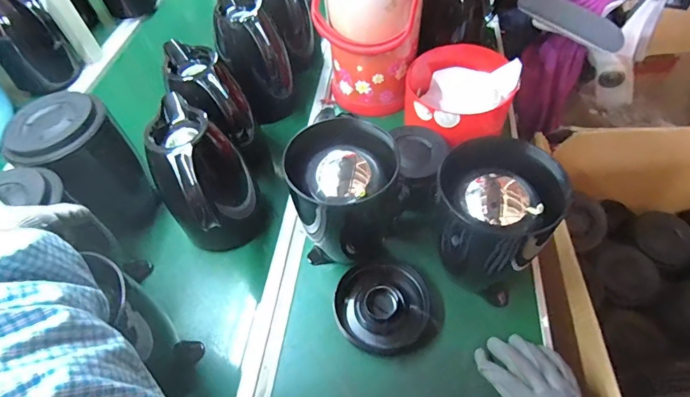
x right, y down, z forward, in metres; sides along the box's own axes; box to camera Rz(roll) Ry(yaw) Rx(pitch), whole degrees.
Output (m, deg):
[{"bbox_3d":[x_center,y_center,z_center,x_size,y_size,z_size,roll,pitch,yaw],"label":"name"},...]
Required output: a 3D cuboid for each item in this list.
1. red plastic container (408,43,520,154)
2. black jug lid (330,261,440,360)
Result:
[{"bbox_3d":[0.188,-0.171,0.660,0.173,0.096,0.169,8,54,12],"label":"red plastic container"},{"bbox_3d":[0.054,0.141,0.512,0.124,0.036,0.120,-3,53,4],"label":"black jug lid"}]

